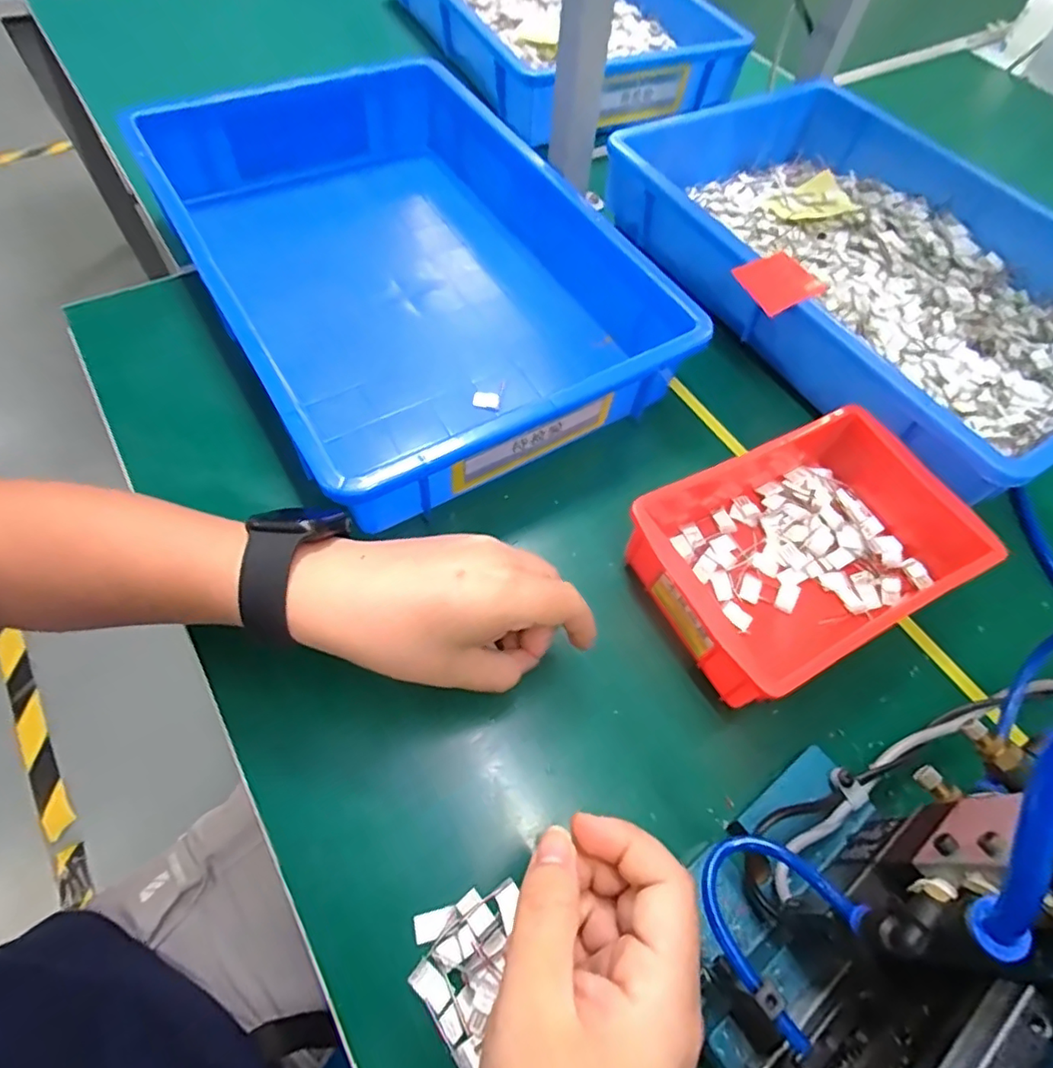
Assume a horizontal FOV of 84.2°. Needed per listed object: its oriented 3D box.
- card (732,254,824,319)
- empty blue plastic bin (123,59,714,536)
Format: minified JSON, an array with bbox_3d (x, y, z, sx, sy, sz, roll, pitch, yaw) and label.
[{"bbox_3d":[0.188,-0.188,0.435,0.043,0.006,0.051,-29,69,-2],"label":"card"},{"bbox_3d":[-0.097,-0.230,0.484,0.282,0.090,0.449,-26,66,-18],"label":"empty blue plastic bin"}]

